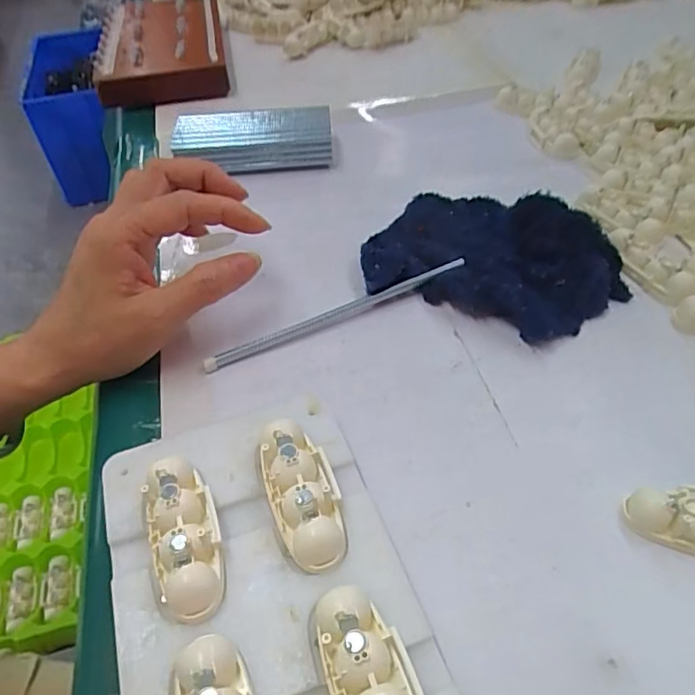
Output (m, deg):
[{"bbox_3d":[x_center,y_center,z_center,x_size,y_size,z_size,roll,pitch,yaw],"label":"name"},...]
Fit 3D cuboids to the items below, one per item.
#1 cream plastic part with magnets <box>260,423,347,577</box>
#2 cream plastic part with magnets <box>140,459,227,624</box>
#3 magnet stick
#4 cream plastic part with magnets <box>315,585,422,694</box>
[{"bbox_3d":[-0.017,0.054,0.223,0.025,0.017,0.059,-16,47,-9],"label":"cream plastic part with magnets"},{"bbox_3d":[-0.060,0.068,0.214,0.024,0.016,0.057,-18,47,-11],"label":"cream plastic part with magnets"},{"bbox_3d":[-0.005,-0.019,0.325,0.155,0.009,0.008,-22,48,-15],"label":"magnet stick"},{"bbox_3d":[0.008,0.102,0.175,0.024,0.015,0.060,-19,47,-12],"label":"cream plastic part with magnets"}]

